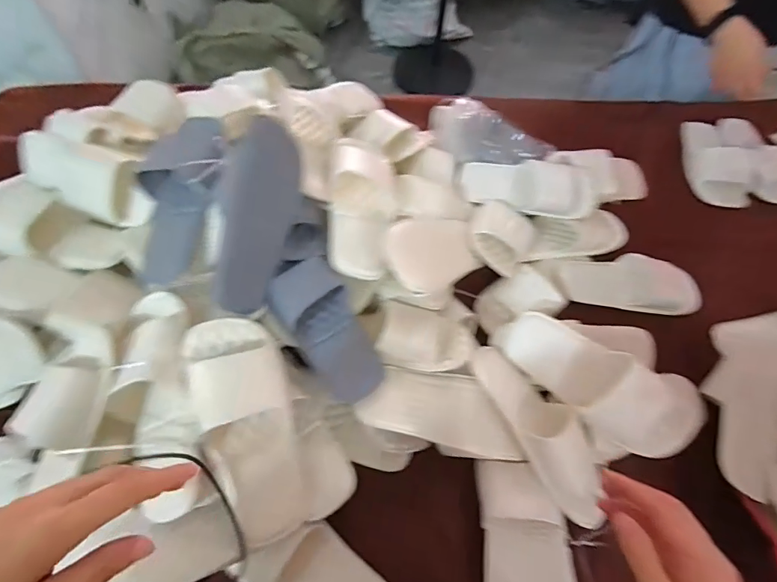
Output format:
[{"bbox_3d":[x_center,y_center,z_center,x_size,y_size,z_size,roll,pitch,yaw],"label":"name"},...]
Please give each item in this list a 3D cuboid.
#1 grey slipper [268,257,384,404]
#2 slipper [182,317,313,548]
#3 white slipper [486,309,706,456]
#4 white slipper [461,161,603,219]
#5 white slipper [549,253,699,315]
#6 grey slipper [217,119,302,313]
[{"bbox_3d":[-0.082,0.059,0.575,0.092,0.059,0.199,-31,99,-18],"label":"grey slipper"},{"bbox_3d":[-0.163,0.158,0.494,0.101,0.065,0.251,-16,83,-27],"label":"slipper"},{"bbox_3d":[0.273,0.118,0.563,0.253,0.050,0.108,36,102,27],"label":"white slipper"},{"bbox_3d":[0.241,-0.176,0.715,0.233,0.056,0.084,9,62,2],"label":"white slipper"},{"bbox_3d":[0.408,-0.017,0.715,0.239,0.056,0.084,7,62,1],"label":"white slipper"},{"bbox_3d":[-0.182,-0.097,0.558,0.065,0.094,0.236,18,98,42],"label":"grey slipper"}]

